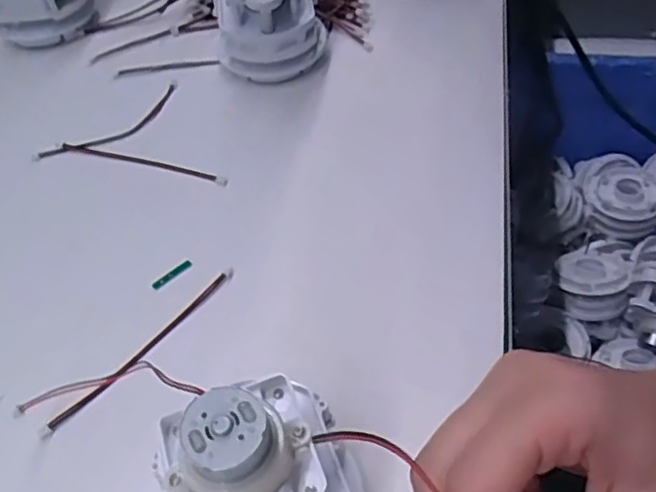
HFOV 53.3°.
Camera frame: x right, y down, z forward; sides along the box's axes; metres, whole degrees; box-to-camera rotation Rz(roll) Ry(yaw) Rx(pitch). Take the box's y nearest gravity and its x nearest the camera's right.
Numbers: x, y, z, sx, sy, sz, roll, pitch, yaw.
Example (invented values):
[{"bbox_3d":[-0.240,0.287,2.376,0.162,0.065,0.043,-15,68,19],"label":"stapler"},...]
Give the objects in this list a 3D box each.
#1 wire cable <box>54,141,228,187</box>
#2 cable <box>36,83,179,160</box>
[{"bbox_3d":[-0.107,-0.048,0.369,0.107,0.004,0.007,13,53,16],"label":"wire cable"},{"bbox_3d":[-0.128,-0.072,0.393,0.096,0.004,0.025,-35,56,-21],"label":"cable"}]

